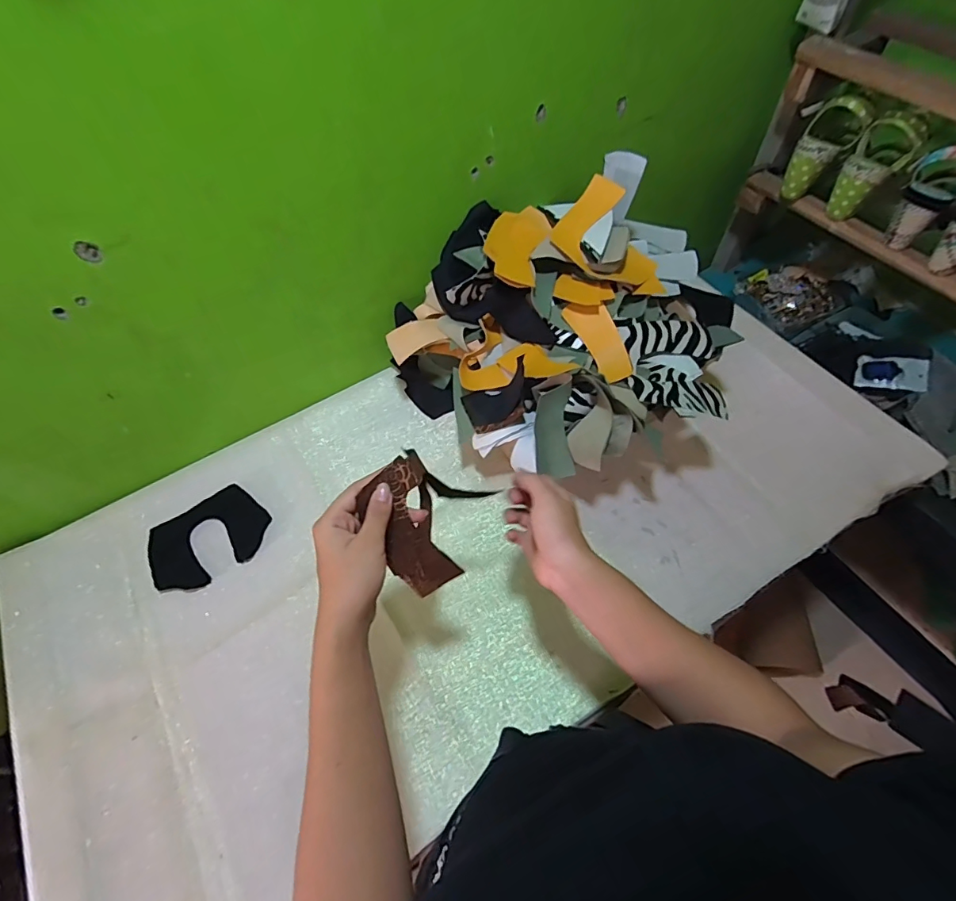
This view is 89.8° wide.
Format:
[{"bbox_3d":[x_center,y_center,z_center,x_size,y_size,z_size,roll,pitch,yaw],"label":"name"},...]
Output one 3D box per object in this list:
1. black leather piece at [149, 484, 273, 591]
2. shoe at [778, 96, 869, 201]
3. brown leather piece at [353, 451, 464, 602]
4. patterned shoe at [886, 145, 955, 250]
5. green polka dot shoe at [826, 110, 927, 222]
[{"bbox_3d":[-0.378,0.123,0.675,0.155,0.004,0.117,-33,66,-19],"label":"black leather piece"},{"bbox_3d":[0.549,-0.489,0.780,0.063,0.147,0.080,-21,58,-39],"label":"shoe"},{"bbox_3d":[-0.058,0.068,0.414,0.061,0.130,0.016,-13,16,-6],"label":"brown leather piece"},{"bbox_3d":[0.665,-0.377,0.703,0.080,0.132,0.098,37,67,22],"label":"patterned shoe"},{"bbox_3d":[0.619,-0.442,0.747,0.080,0.132,0.095,33,65,20],"label":"green polka dot shoe"}]

